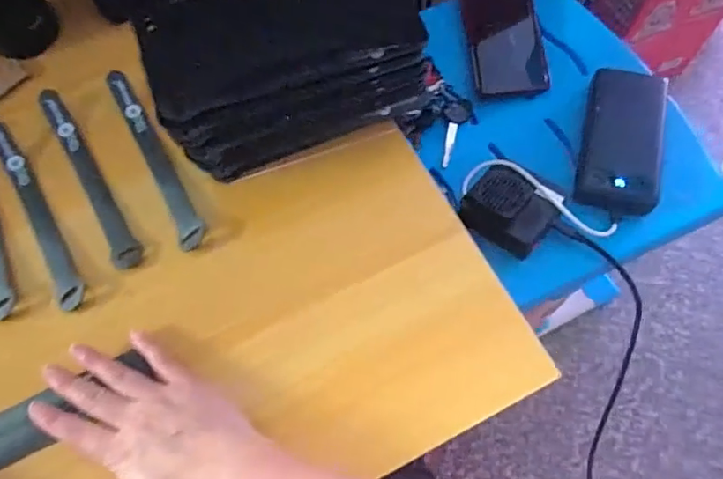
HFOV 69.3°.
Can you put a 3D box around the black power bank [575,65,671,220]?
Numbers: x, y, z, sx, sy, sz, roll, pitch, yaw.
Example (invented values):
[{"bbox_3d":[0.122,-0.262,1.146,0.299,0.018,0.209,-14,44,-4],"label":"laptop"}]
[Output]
[{"bbox_3d":[0.256,-0.099,0.513,0.074,0.023,0.155,13,69,10],"label":"black power bank"}]

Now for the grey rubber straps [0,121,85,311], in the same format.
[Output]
[{"bbox_3d":[-0.268,-0.025,0.428,0.019,0.015,0.191,-31,68,-9],"label":"grey rubber straps"}]

